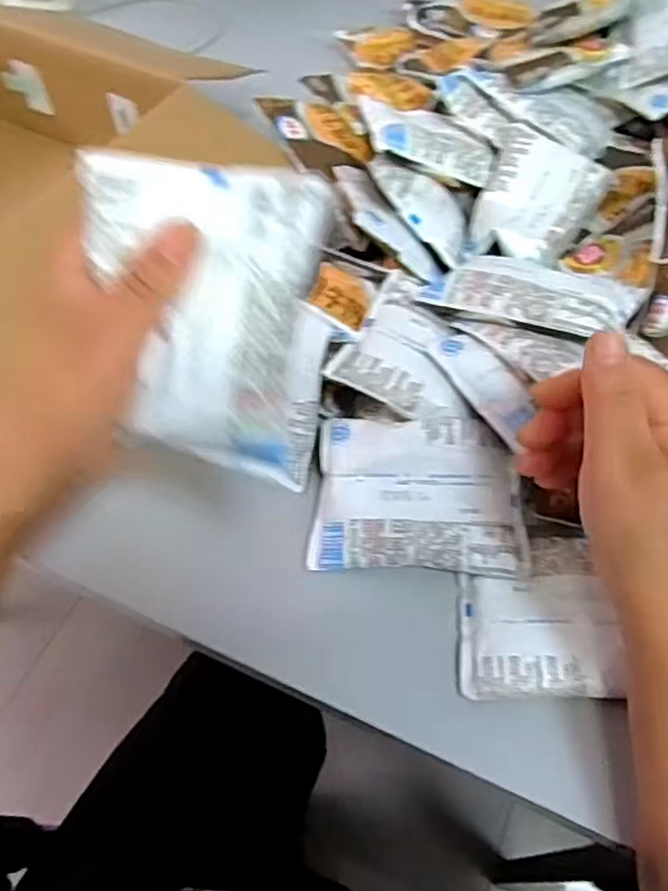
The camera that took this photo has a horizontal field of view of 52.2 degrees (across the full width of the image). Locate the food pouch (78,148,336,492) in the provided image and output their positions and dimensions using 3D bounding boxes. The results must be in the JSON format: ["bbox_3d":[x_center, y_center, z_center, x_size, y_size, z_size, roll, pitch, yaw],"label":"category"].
[{"bbox_3d":[-0.052,-0.049,0.285,0.096,0.130,0.016,2,14,-3],"label":"food pouch"}]

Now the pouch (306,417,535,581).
[{"bbox_3d":[0.051,0.030,0.415,0.126,0.019,0.093,0,76,15],"label":"pouch"}]

